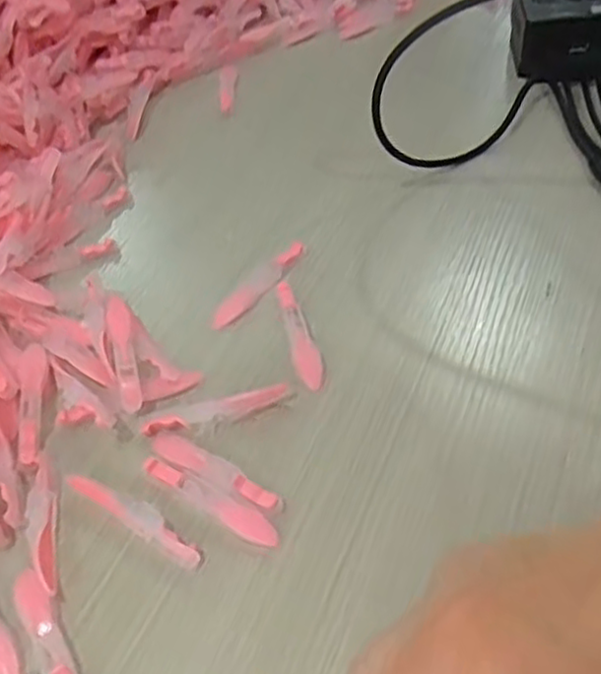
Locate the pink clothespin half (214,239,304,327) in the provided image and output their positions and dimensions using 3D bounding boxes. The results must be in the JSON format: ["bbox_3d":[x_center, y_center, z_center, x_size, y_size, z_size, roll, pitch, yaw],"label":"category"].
[{"bbox_3d":[-0.026,-0.033,0.440,0.018,0.012,0.074,30,58,26],"label":"pink clothespin half"}]

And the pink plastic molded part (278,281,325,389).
[{"bbox_3d":[-0.002,-0.004,0.407,0.014,0.004,0.076,-15,50,-8],"label":"pink plastic molded part"}]

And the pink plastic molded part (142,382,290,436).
[{"bbox_3d":[-0.043,0.038,0.373,0.077,0.006,0.014,-16,50,-9],"label":"pink plastic molded part"}]

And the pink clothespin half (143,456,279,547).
[{"bbox_3d":[-0.044,0.076,0.340,0.079,0.004,0.012,24,56,23],"label":"pink clothespin half"}]

